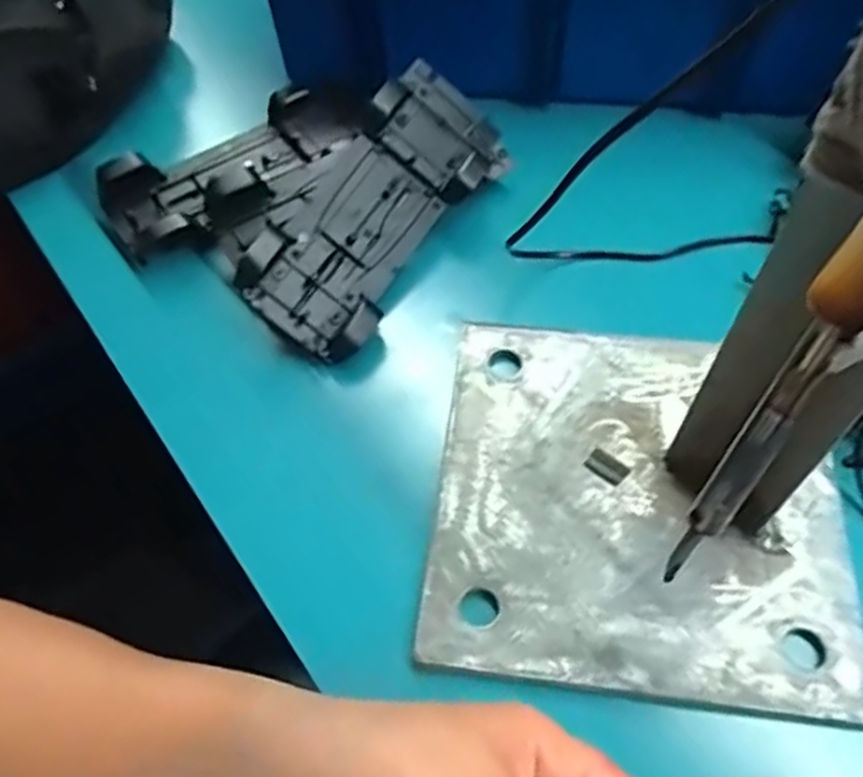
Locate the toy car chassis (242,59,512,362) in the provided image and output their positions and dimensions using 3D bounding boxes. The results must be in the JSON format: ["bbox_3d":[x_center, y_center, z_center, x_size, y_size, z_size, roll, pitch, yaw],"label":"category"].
[{"bbox_3d":[-0.032,-0.110,0.455,0.086,0.038,0.196,42,71,-9],"label":"toy car chassis"}]

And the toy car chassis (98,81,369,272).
[{"bbox_3d":[-0.123,-0.150,0.501,0.195,0.036,0.093,-32,59,-18],"label":"toy car chassis"}]

